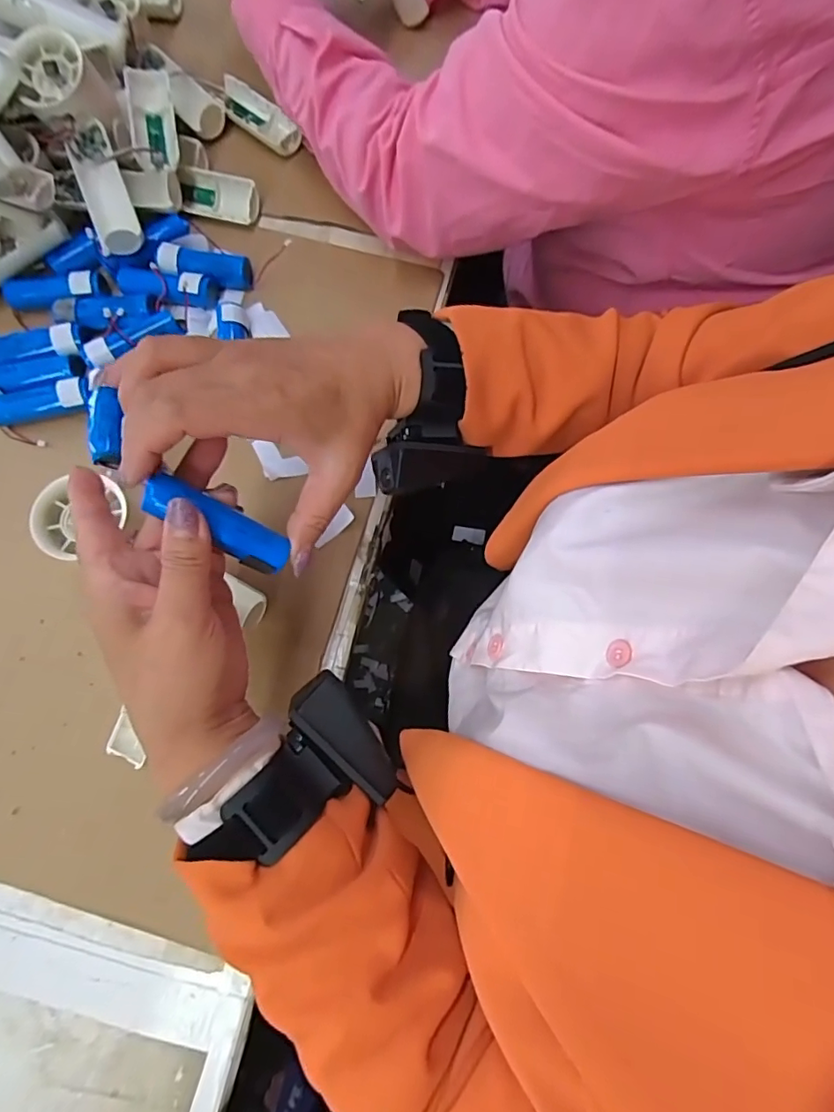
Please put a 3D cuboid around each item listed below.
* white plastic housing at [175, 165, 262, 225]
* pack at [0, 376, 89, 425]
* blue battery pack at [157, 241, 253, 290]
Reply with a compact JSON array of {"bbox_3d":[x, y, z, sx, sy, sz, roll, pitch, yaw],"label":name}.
[{"bbox_3d":[-0.165,-0.298,0.445,0.067,0.018,0.031,10,76,1],"label":"white plastic housing"},{"bbox_3d":[-0.278,-0.114,0.399,0.073,0.024,0.023,-8,76,-4],"label":"pack"},{"bbox_3d":[-0.168,-0.231,0.429,0.072,0.018,0.026,7,76,0],"label":"blue battery pack"}]

